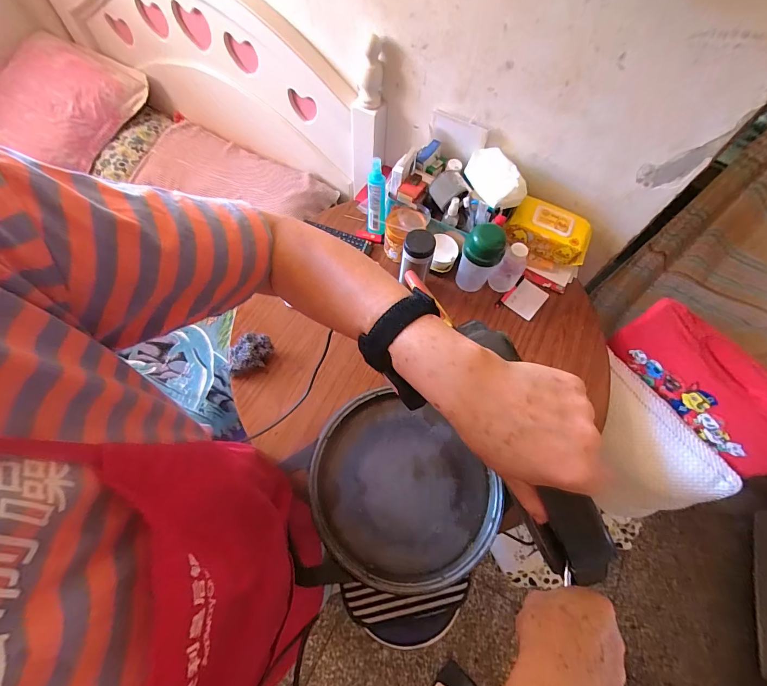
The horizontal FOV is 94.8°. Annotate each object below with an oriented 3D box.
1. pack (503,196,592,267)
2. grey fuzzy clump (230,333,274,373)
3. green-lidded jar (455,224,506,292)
[{"bbox_3d":[0.410,-0.276,0.880,0.205,0.080,0.100,26,67,9],"label":"pack"},{"bbox_3d":[-0.286,0.026,0.758,0.083,0.045,0.088,1,65,-2],"label":"grey fuzzy clump"},{"bbox_3d":[0.218,-0.186,0.813,0.083,0.164,0.068,24,67,9],"label":"green-lidded jar"}]

